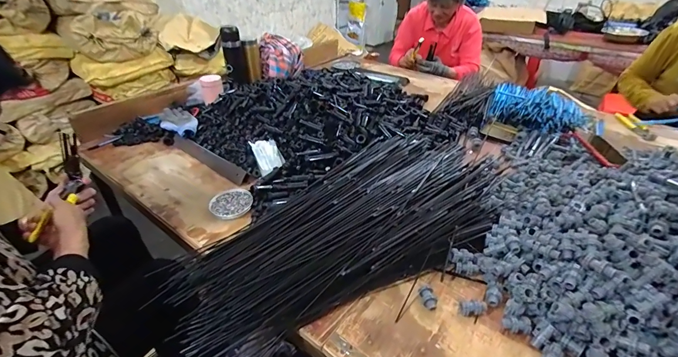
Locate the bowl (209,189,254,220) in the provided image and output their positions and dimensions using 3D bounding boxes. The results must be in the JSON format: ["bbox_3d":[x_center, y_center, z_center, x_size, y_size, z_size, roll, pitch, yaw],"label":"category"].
[{"bbox_3d":[-0.232,0.053,0.741,0.086,0.011,0.096,-25,42,-31],"label":"bowl"}]

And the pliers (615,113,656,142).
[{"bbox_3d":[0.902,-0.158,1.036,0.061,0.010,0.183,8,36,10],"label":"pliers"}]

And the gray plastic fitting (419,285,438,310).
[{"bbox_3d":[0.141,0.189,0.537,0.021,0.019,0.037,-5,36,-8],"label":"gray plastic fitting"}]

